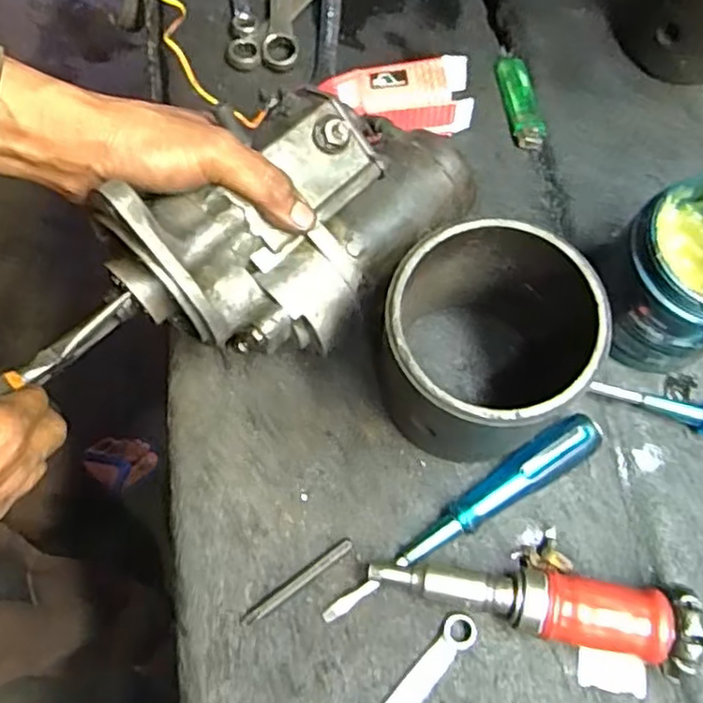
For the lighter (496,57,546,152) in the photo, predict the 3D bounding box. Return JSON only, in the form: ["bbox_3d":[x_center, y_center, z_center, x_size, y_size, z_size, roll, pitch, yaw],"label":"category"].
[{"bbox_3d":[0.128,-0.189,0.520,0.022,0.009,0.081,-8,72,-5],"label":"lighter"}]

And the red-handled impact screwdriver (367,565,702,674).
[{"bbox_3d":[0.101,0.139,0.390,0.178,0.041,0.041,13,71,2],"label":"red-handled impact screwdriver"}]

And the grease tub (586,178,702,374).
[{"bbox_3d":[0.204,-0.042,0.421,0.090,0.101,0.084,1,71,-2],"label":"grease tub"}]

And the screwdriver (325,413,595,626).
[{"bbox_3d":[0.066,0.097,0.411,0.193,0.028,0.023,-30,75,-12],"label":"screwdriver"}]

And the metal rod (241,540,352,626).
[{"bbox_3d":[-0.032,0.137,0.405,0.075,0.008,0.007,-34,75,-11],"label":"metal rod"}]

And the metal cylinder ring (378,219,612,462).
[{"bbox_3d":[0.075,-0.006,0.396,0.103,0.125,0.121,29,72,7],"label":"metal cylinder ring"}]

